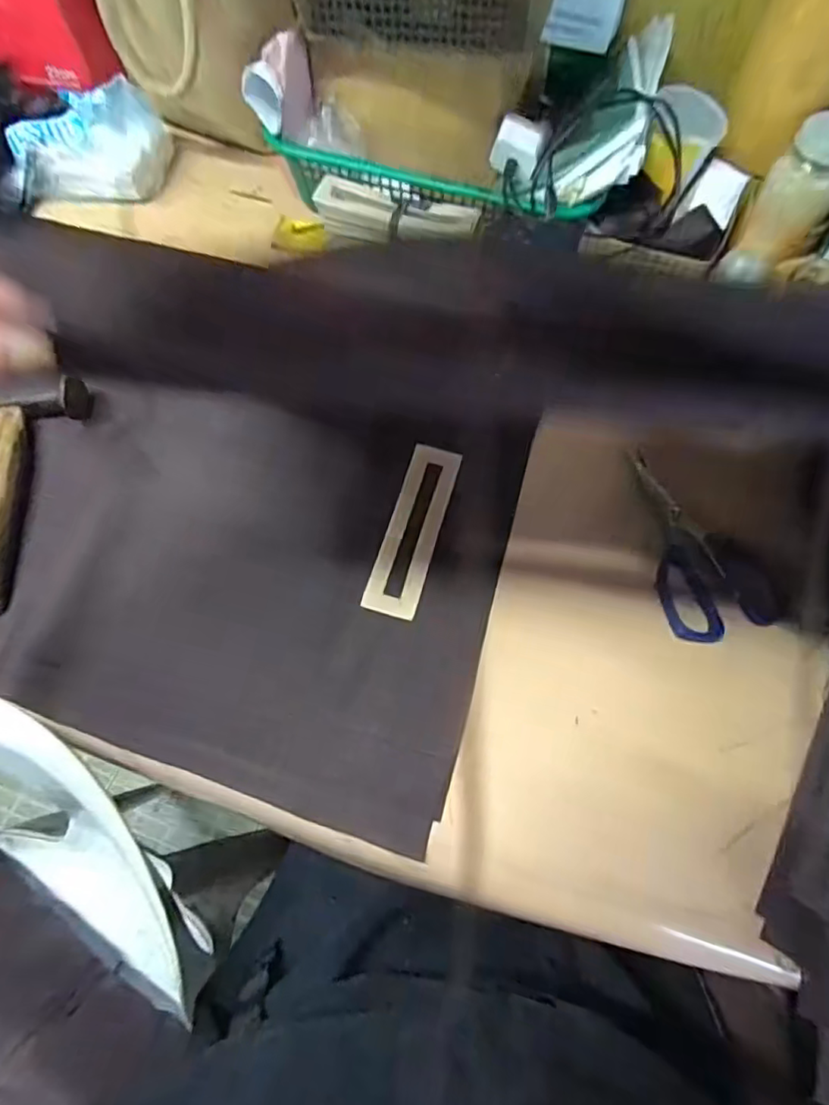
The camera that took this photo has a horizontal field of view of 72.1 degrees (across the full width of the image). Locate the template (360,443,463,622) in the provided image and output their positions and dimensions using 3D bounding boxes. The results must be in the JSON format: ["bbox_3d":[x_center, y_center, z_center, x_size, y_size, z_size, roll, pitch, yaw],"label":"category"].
[{"bbox_3d":[0.001,-0.023,0.465,0.042,0.004,0.157,15,65,5],"label":"template"}]

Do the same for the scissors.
[{"bbox_3d":[0.226,-0.014,0.460,0.082,0.006,0.169,-5,65,-4],"label":"scissors"}]

